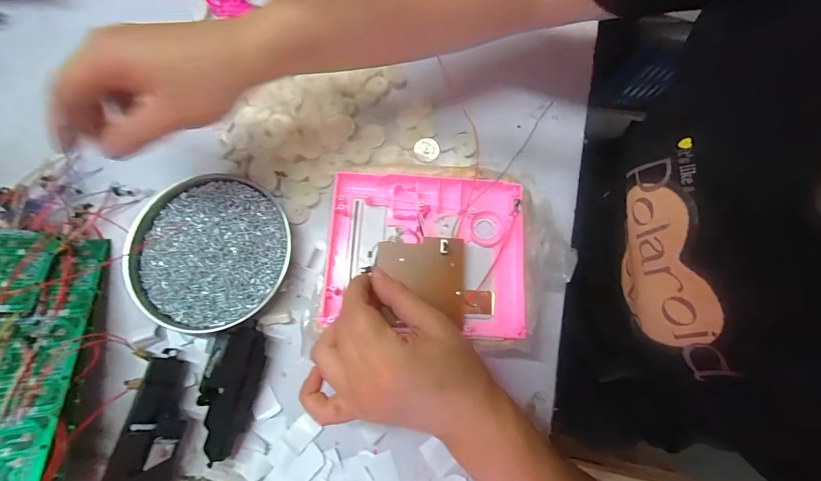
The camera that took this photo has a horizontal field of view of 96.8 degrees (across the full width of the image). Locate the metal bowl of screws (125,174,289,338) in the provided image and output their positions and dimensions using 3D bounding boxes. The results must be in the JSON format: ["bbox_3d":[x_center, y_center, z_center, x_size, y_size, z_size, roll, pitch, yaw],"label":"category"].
[{"bbox_3d":[-0.174,0.009,0.321,0.129,0.024,0.132,1,76,-3],"label":"metal bowl of screws"}]

